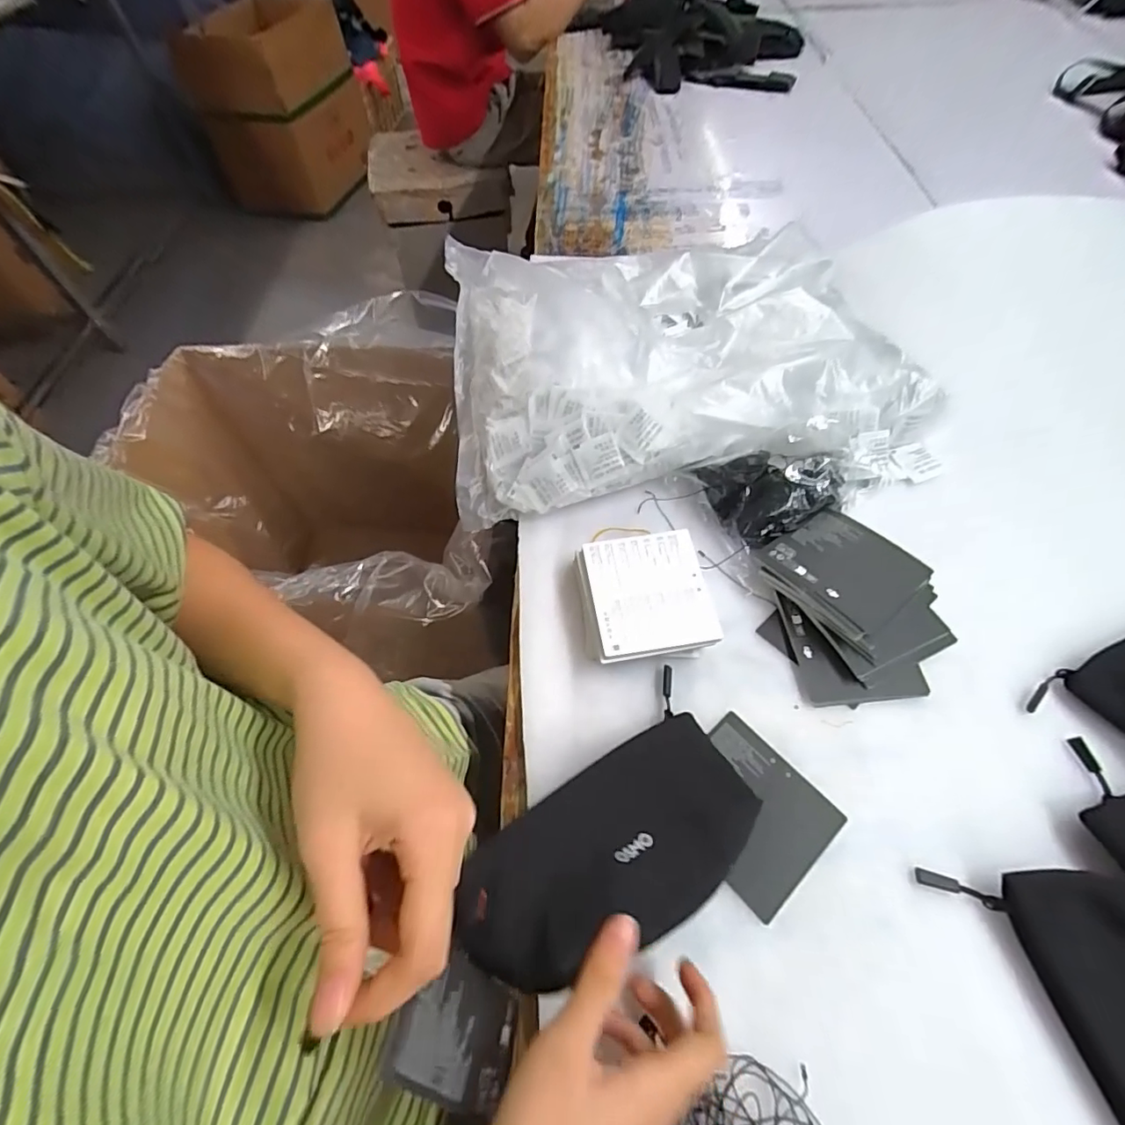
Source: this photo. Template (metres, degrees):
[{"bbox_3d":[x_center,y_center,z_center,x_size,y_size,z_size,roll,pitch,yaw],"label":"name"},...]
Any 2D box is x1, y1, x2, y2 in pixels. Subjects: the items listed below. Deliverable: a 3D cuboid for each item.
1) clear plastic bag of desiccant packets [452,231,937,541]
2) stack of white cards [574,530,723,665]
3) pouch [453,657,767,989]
[{"bbox_3d":[0.109,-0.229,0.554,0.445,0.073,0.339,-7,58,-2],"label":"clear plastic bag of desiccant packets"},{"bbox_3d":[0.065,0.031,0.431,0.097,0.035,0.101,-8,58,-3],"label":"stack of white cards"},{"bbox_3d":[0.036,0.164,0.314,0.195,0.042,0.098,-21,61,-29],"label":"pouch"}]

